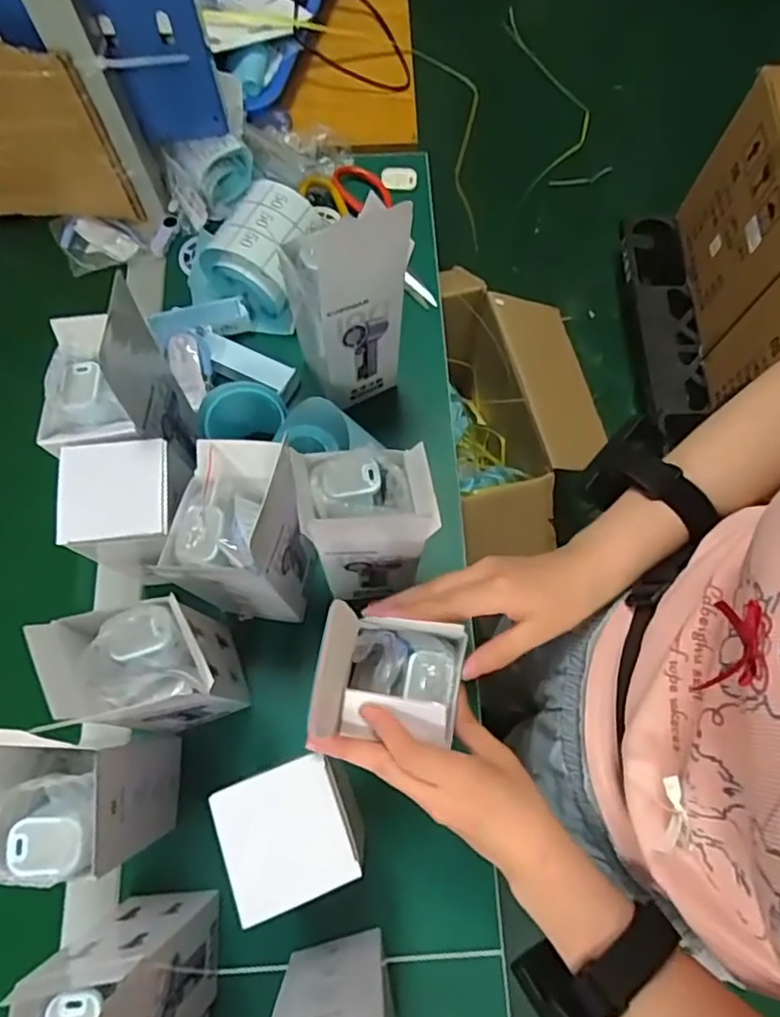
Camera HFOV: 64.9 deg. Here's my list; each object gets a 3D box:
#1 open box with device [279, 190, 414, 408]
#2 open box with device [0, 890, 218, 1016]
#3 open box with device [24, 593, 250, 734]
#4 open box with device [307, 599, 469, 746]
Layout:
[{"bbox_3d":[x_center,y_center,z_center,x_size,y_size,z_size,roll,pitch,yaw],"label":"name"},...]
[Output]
[{"bbox_3d":[-0.038,-0.180,0.517,0.077,0.205,0.078,-31,75,-8],"label":"open box with device"},{"bbox_3d":[-0.166,0.301,0.369,0.081,0.187,0.084,-5,73,0],"label":"open box with device"},{"bbox_3d":[-0.165,0.120,0.458,0.084,0.167,0.077,-14,74,-3],"label":"open box with device"},{"bbox_3d":[0.000,0.105,0.399,0.090,0.069,0.078,6,73,3],"label":"open box with device"}]

